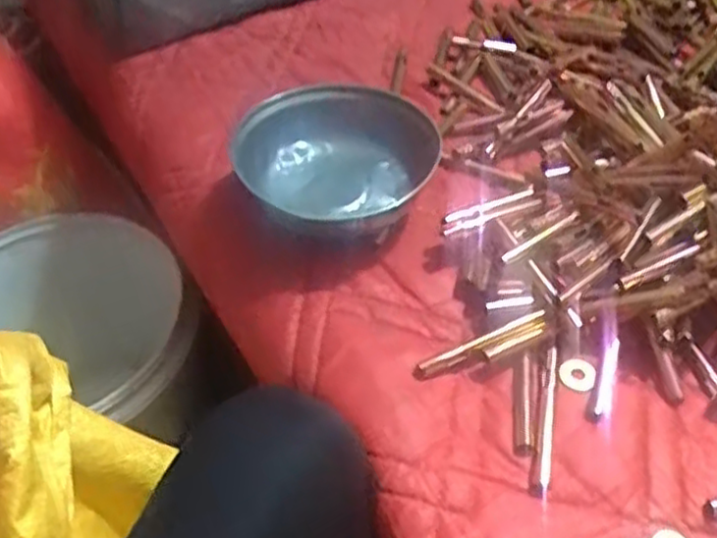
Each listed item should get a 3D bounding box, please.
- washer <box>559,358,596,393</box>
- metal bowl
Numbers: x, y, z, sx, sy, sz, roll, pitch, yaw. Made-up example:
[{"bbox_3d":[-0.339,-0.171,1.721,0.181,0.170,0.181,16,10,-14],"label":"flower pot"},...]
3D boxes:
[{"bbox_3d":[0.130,0.062,0.425,0.020,0.006,0.023,30,57,26],"label":"washer"},{"bbox_3d":[-0.016,-0.079,0.519,0.140,0.054,0.153,-4,49,-1],"label":"metal bowl"}]

